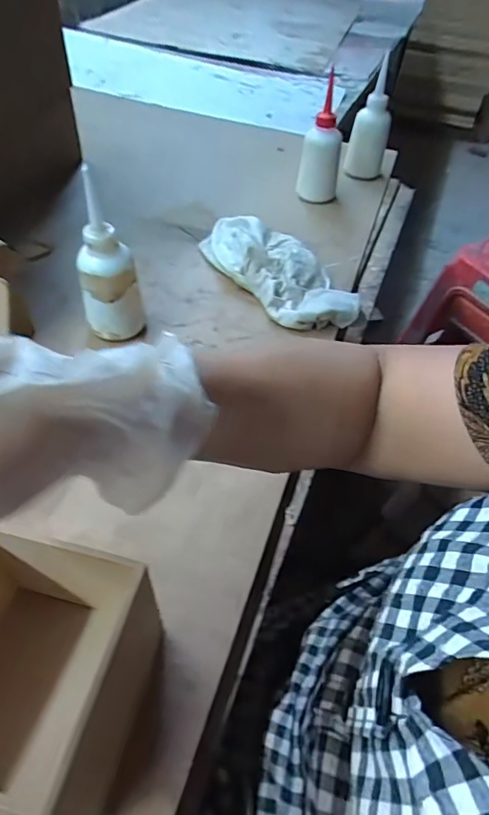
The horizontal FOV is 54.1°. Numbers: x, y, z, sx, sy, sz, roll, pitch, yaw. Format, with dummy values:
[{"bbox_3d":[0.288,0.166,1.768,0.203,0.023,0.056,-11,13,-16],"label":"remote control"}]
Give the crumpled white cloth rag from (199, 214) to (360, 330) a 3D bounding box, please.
[{"bbox_3d":[0.036,-0.174,0.590,0.098,0.051,0.244,-27,57,-26],"label":"crumpled white cloth rag"}]

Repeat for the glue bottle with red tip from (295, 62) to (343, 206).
[{"bbox_3d":[0.116,-0.377,0.696,0.059,0.158,0.046,12,49,4],"label":"glue bottle with red tip"}]

